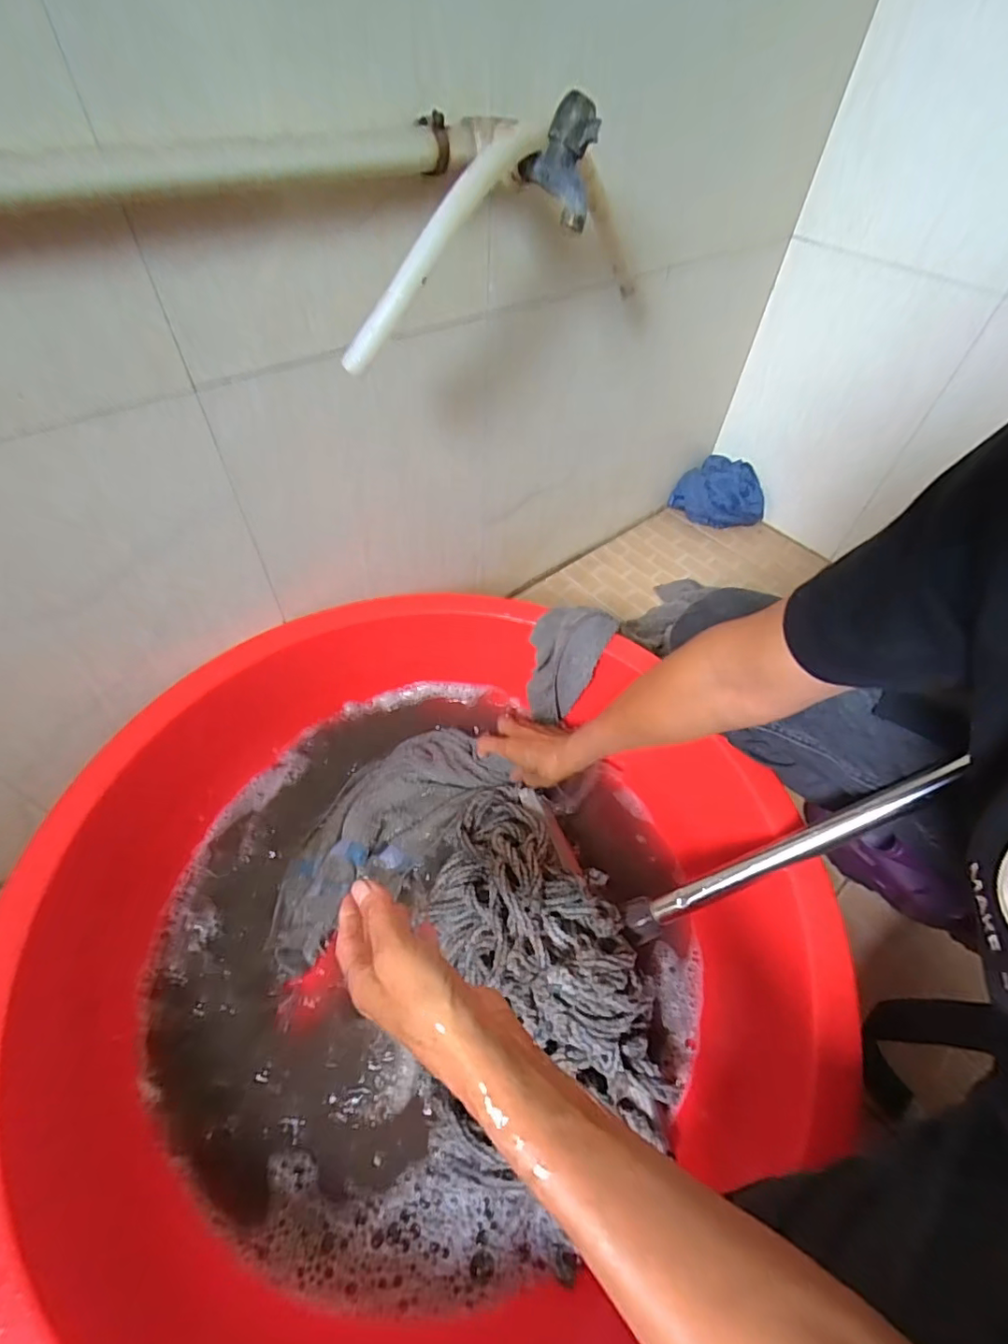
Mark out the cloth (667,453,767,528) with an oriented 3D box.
[{"bbox_3d":[0.436,-0.362,1.078,0.171,0.081,0.127,25,56,14],"label":"cloth"}]

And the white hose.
[{"bbox_3d":[-0.043,-0.304,0.378,0.027,0.035,0.215,41,94,24],"label":"white hose"}]

